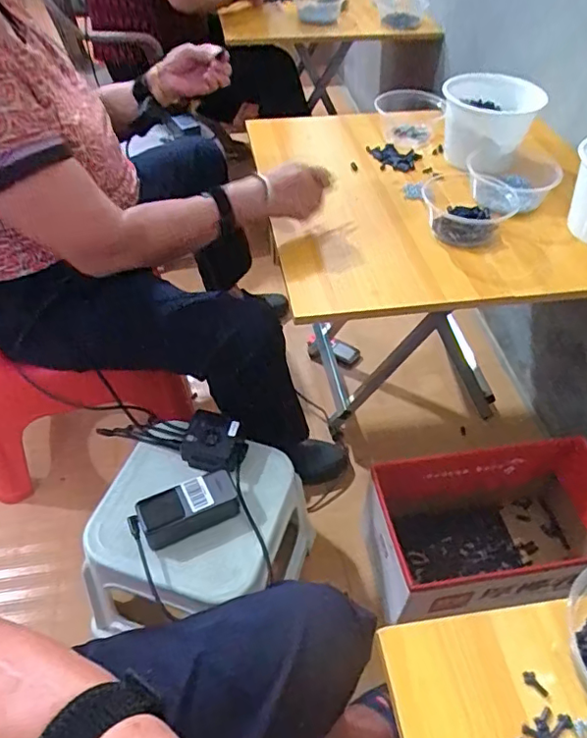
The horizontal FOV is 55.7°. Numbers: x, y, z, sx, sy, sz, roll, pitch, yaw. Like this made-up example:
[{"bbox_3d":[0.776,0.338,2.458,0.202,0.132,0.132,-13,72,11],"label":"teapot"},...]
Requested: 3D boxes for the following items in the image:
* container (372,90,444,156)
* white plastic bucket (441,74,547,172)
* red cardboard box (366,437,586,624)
[{"bbox_3d":[0.220,-0.478,1.058,0.130,0.059,0.146,8,49,6],"label":"container"},{"bbox_3d":[0.335,-0.438,0.966,0.128,0.108,0.144,-13,50,-12],"label":"white plastic bucket"},{"bbox_3d":[0.354,0.272,0.947,0.446,0.182,0.220,-7,49,-8],"label":"red cardboard box"}]

